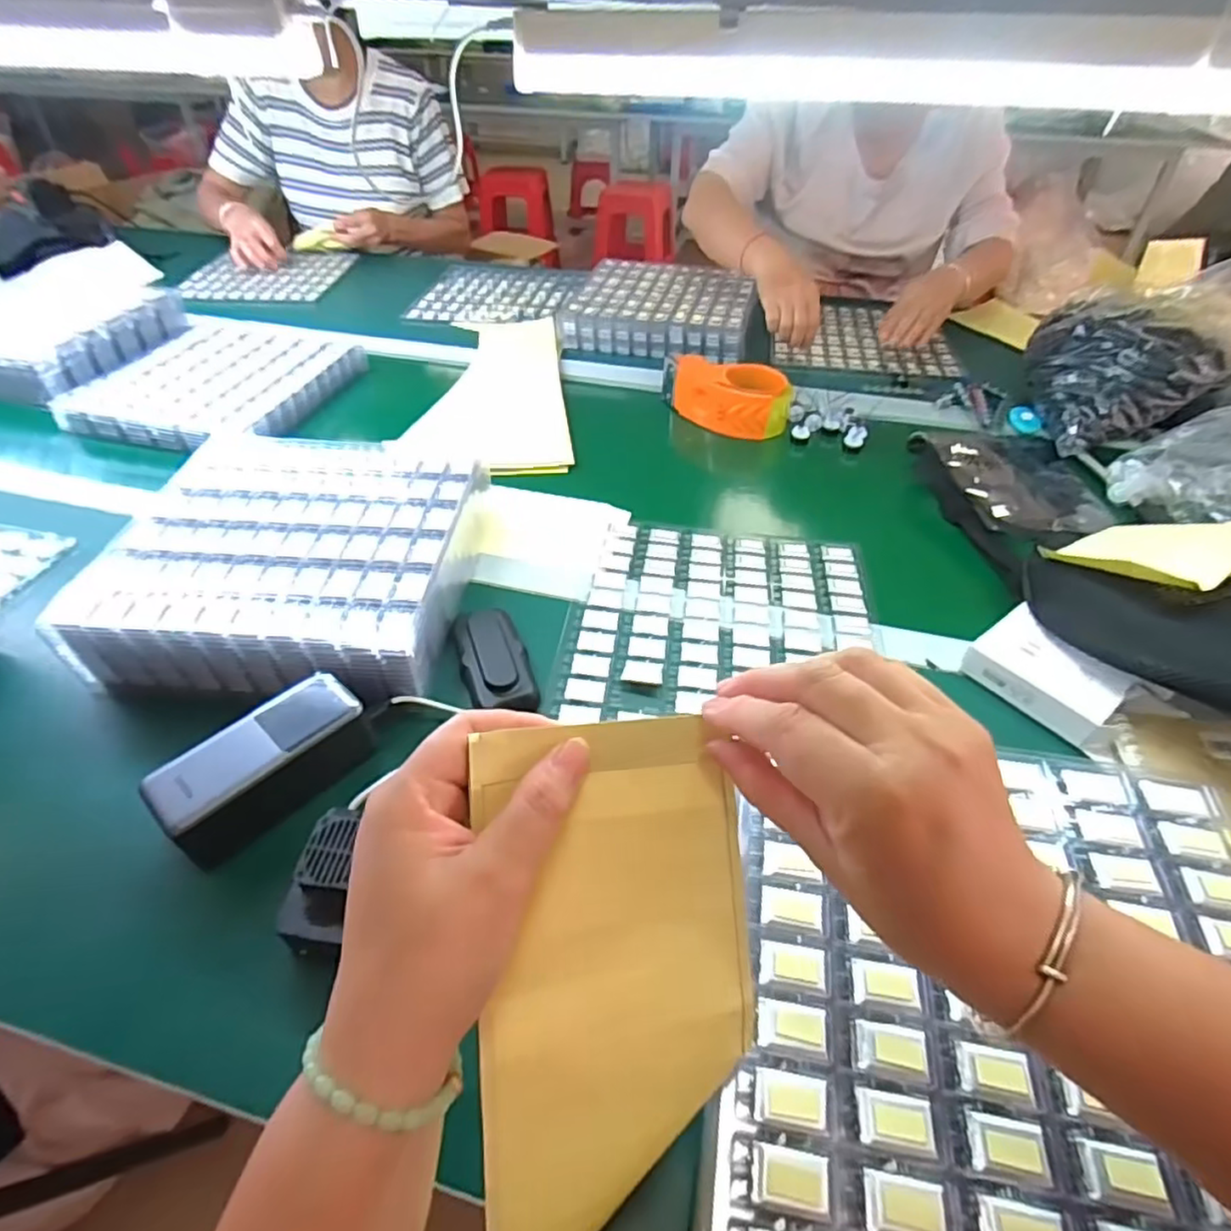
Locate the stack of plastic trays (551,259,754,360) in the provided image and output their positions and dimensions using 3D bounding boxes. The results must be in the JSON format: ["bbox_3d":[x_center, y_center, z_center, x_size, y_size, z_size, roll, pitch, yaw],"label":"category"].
[{"bbox_3d":[0.070,-0.470,1.012,0.272,0.053,0.248,9,44,8],"label":"stack of plastic trays"}]

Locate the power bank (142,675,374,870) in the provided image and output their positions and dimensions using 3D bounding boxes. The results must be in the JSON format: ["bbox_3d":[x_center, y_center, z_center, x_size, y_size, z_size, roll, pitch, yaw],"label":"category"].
[{"bbox_3d":[-0.232,0.101,0.442,0.062,0.054,0.127,30,51,27],"label":"power bank"}]

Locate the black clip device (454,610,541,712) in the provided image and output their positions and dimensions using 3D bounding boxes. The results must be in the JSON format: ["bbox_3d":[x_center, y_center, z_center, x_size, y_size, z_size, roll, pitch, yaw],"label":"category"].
[{"bbox_3d":[-0.095,0.034,0.518,0.052,0.024,0.096,-14,46,-15],"label":"black clip device"}]

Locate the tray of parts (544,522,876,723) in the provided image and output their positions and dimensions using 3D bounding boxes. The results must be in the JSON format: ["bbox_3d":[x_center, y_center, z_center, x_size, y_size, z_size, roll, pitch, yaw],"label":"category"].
[{"bbox_3d":[0.093,0.000,0.577,0.250,0.008,0.248,7,44,6],"label":"tray of parts"}]

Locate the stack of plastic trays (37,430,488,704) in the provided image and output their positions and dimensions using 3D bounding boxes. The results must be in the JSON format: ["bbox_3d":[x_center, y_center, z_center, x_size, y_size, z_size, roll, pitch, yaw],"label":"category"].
[{"bbox_3d":[-0.268,-0.053,0.567,0.271,0.063,0.271,5,44,3],"label":"stack of plastic trays"}]

